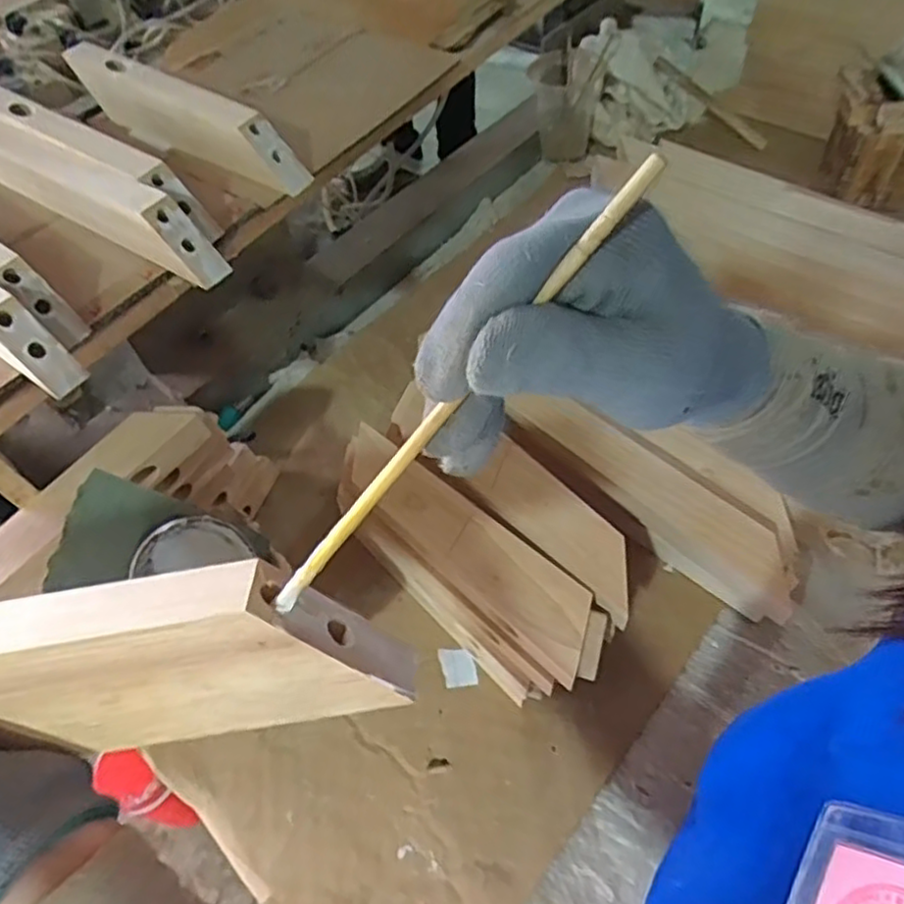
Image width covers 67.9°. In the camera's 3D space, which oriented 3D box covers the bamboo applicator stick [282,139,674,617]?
[{"bbox_3d":[-0.003,-0.011,0.198,0.178,0.005,0.007,-49,54,21],"label":"bamboo applicator stick"}]

